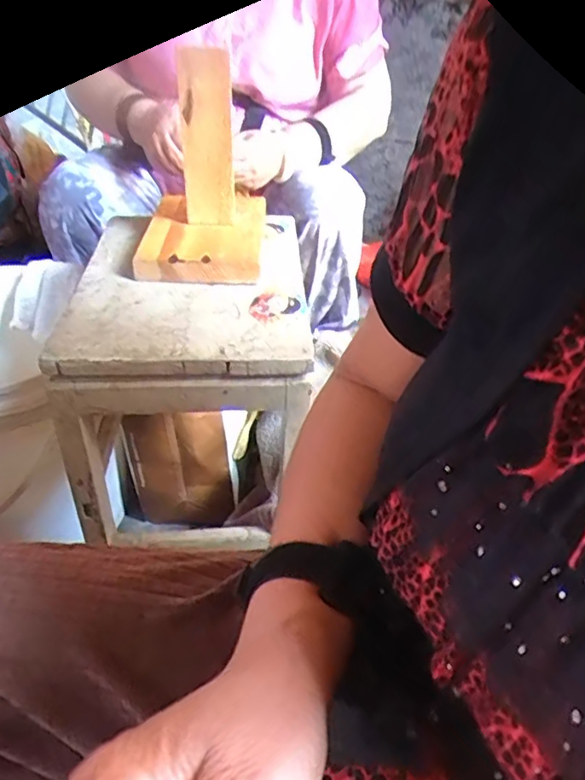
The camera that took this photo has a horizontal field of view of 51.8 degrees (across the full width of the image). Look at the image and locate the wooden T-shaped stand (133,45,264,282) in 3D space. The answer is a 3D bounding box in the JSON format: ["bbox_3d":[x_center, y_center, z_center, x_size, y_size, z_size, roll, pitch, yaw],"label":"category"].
[{"bbox_3d":[-0.100,-0.253,0.673,0.130,0.190,0.194,1,39,-3],"label":"wooden T-shaped stand"}]

